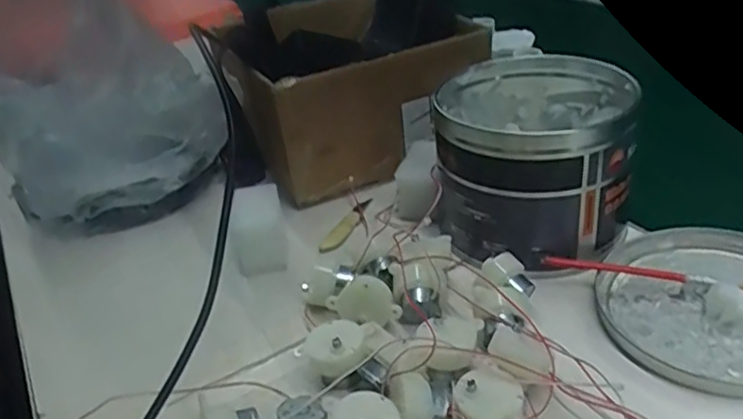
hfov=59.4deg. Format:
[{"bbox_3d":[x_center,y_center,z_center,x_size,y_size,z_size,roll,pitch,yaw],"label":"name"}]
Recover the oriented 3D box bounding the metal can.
[{"bbox_3d":[0.108,-0.038,0.449,0.120,0.104,0.130,-6,32,3],"label":"metal can"}]

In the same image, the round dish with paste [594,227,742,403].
[{"bbox_3d":[0.200,0.053,0.375,0.129,0.019,0.127,-6,32,3],"label":"round dish with paste"}]

